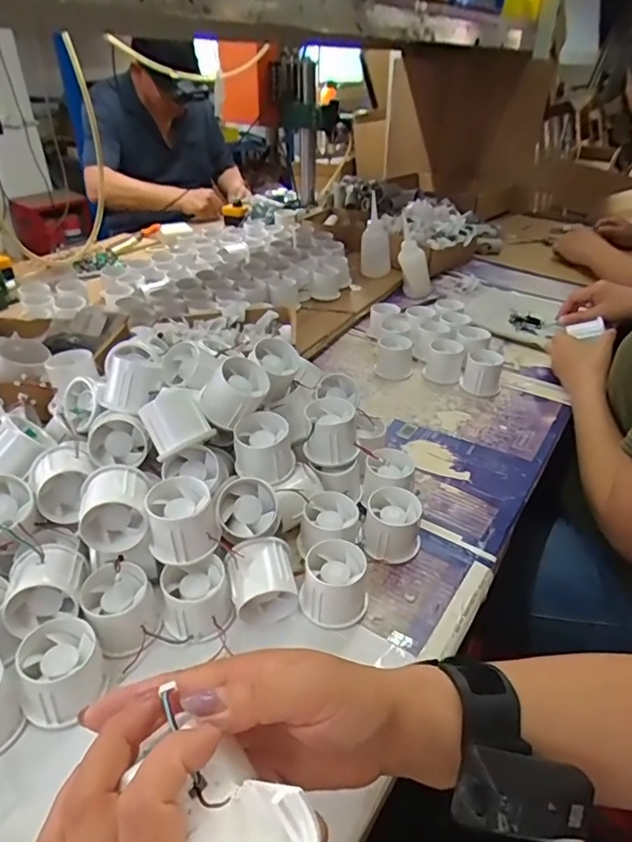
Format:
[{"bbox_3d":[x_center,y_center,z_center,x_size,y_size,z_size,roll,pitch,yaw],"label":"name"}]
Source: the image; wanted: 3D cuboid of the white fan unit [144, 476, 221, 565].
[{"bbox_3d":[-0.111,0.081,0.429,0.053,0.047,0.052,0,34,0],"label":"white fan unit"}]

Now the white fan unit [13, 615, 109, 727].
[{"bbox_3d":[-0.186,0.180,0.379,0.055,0.051,0.056,0,34,0],"label":"white fan unit"}]

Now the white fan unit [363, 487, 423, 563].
[{"bbox_3d":[0.074,0.102,0.500,0.052,0.052,0.052,5,35,8],"label":"white fan unit"}]

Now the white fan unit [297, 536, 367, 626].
[{"bbox_3d":[0.015,0.138,0.445,0.056,0.050,0.056,0,34,0],"label":"white fan unit"}]

